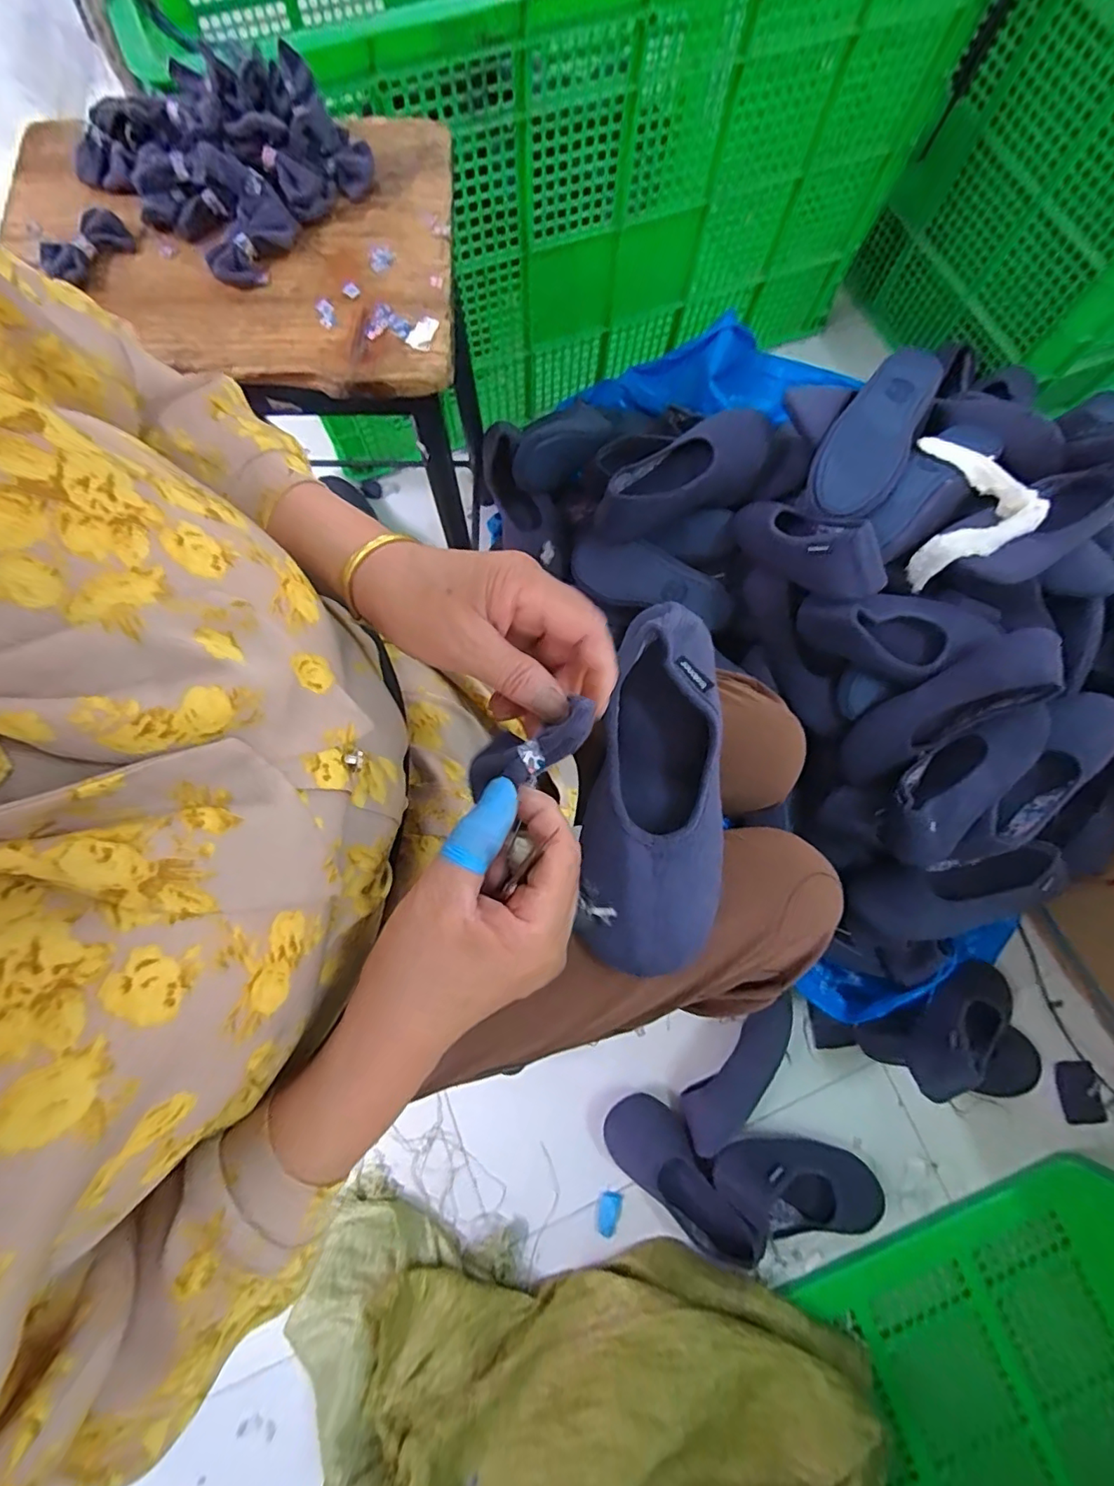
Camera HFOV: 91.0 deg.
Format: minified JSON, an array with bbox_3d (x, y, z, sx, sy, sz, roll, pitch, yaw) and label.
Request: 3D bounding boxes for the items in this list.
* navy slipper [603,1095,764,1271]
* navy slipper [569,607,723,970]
[{"bbox_3d":[0.164,0.589,0.732,0.102,0.063,0.235,-41,81,-9],"label":"navy slipper"},{"bbox_3d":[0.073,0.028,0.381,0.097,0.059,0.249,8,77,1],"label":"navy slipper"}]

